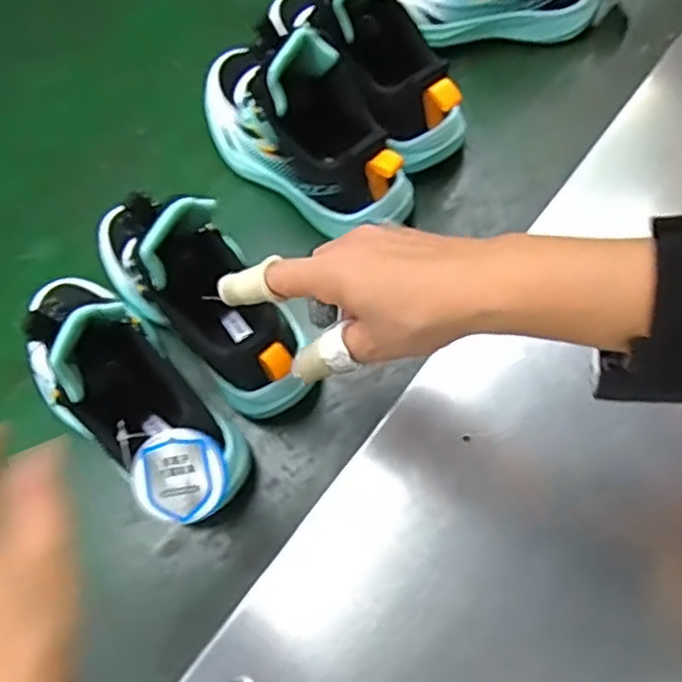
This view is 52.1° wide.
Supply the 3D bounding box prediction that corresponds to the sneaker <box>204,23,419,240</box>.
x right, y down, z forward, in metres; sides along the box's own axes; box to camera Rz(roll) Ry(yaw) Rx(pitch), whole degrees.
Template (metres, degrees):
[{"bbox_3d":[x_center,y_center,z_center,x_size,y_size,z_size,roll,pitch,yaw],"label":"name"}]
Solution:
[{"bbox_3d":[-0.030,-0.162,0.498,0.198,0.108,0.084,41,76,15],"label":"sneaker"}]

